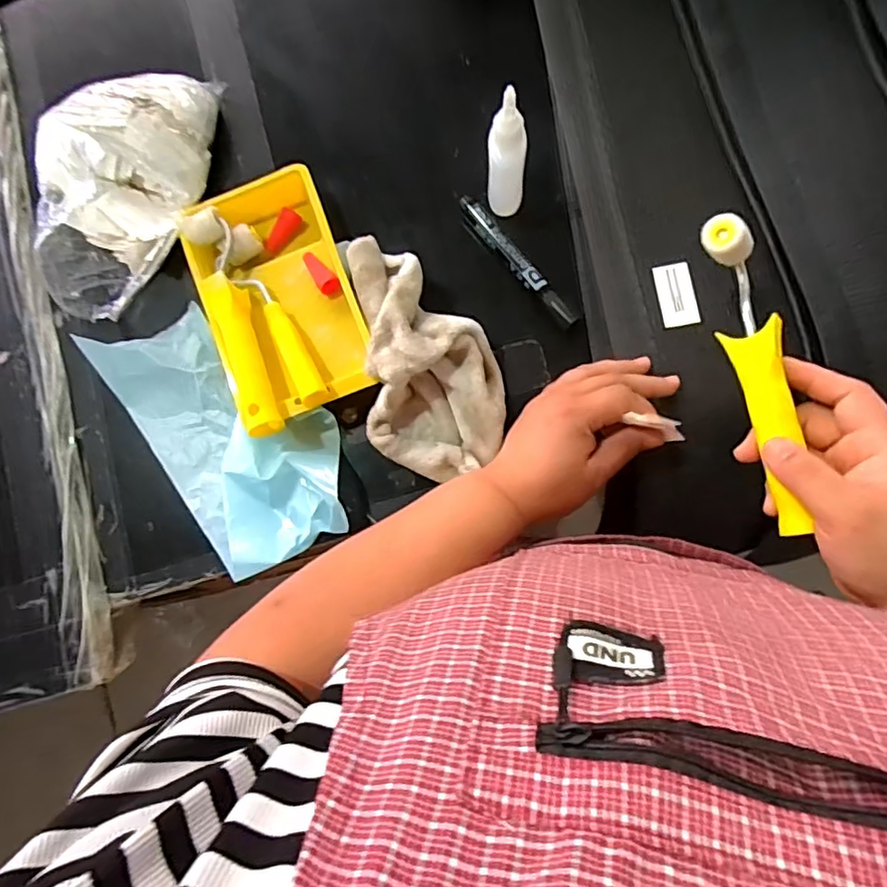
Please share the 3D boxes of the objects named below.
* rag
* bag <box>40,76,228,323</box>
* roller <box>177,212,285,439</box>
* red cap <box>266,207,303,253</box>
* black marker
[{"bbox_3d":[-0.013,-0.068,0.453,0.111,0.063,0.196,-6,82,3],"label":"rag"},{"bbox_3d":[-0.274,-0.214,0.485,0.152,0.085,0.219,-6,82,3],"label":"bag"},{"bbox_3d":[-0.165,-0.095,0.476,0.031,0.050,0.190,-21,81,1],"label":"roller"},{"bbox_3d":[-0.139,-0.182,0.502,0.014,0.015,0.041,43,106,8],"label":"red cap"},{"bbox_3d":[0.060,-0.148,0.480,0.019,0.016,0.137,-36,81,-2],"label":"black marker"}]

